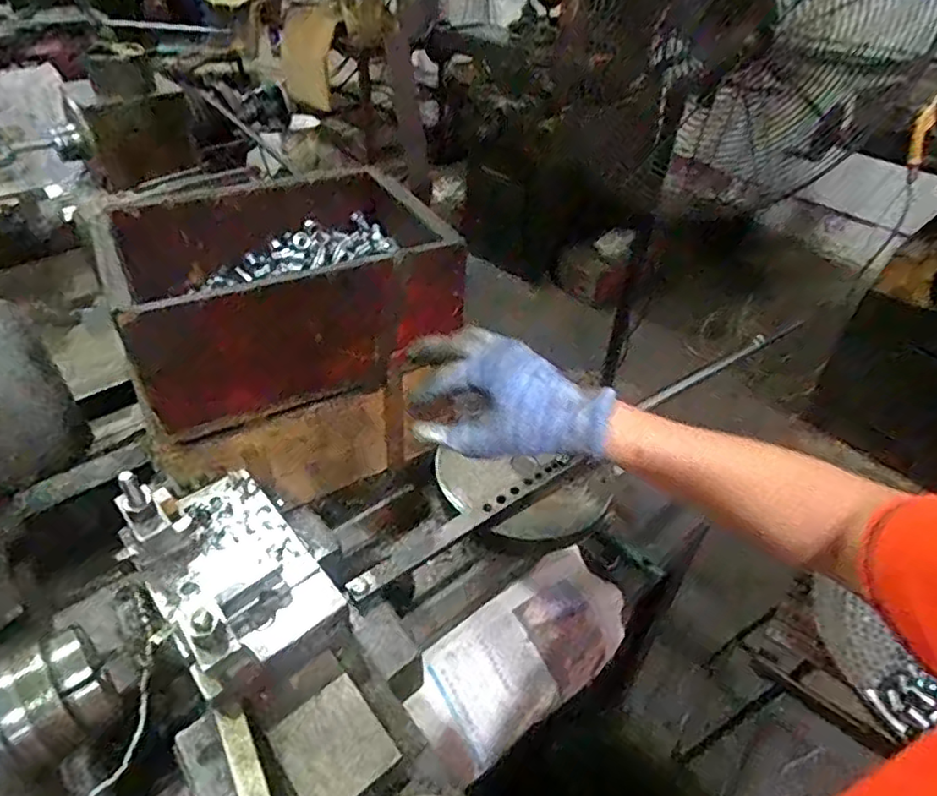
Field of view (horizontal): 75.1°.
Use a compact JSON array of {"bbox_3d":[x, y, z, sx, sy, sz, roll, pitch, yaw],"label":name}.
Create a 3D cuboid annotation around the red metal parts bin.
[{"bbox_3d":[-0.211,-0.145,0.721,0.344,0.137,0.265,-17,45,-22],"label":"red metal parts bin"}]

